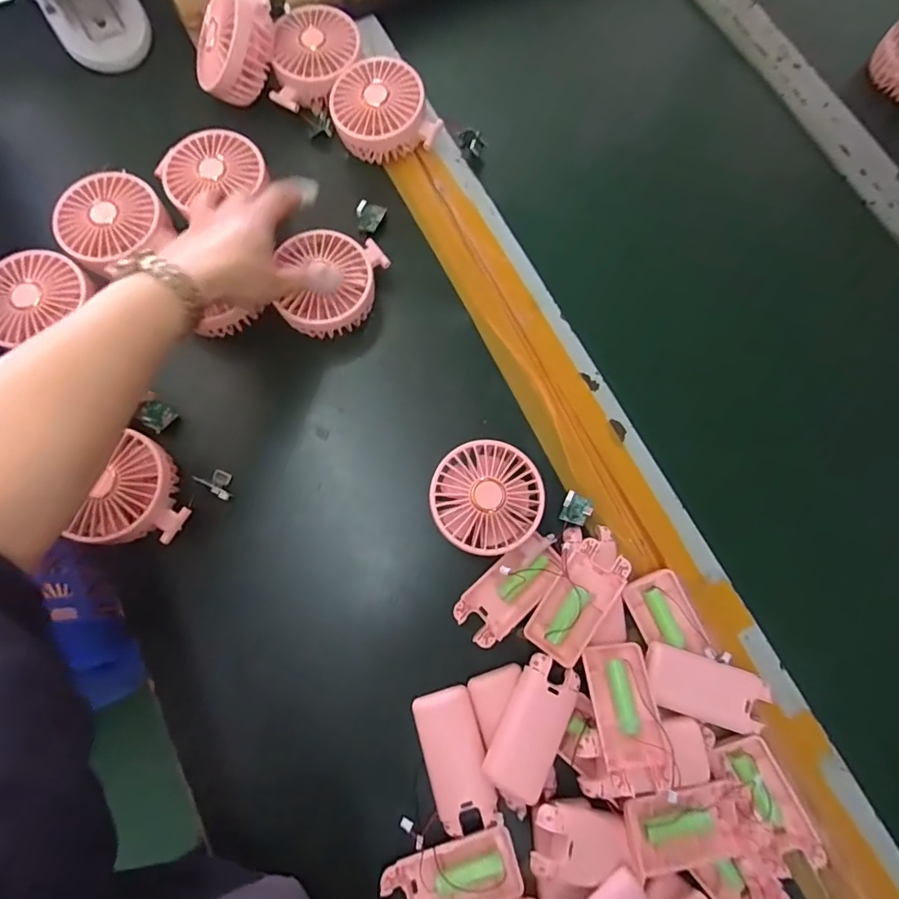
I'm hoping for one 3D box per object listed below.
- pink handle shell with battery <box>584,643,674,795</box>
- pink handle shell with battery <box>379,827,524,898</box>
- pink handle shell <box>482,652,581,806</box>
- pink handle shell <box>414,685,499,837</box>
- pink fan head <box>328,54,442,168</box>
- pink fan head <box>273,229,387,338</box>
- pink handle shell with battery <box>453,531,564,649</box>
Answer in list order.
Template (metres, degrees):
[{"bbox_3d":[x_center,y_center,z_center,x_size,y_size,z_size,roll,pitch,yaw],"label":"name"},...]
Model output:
[{"bbox_3d":[0.129,0.194,0.367,0.044,0.020,0.093,-4,61,-3],"label":"pink handle shell with battery"},{"bbox_3d":[0.002,0.304,0.354,0.094,0.016,0.047,-15,76,-6],"label":"pink handle shell with battery"},{"bbox_3d":[0.062,0.203,0.369,0.043,0.018,0.092,27,76,5],"label":"pink handle shell"},{"bbox_3d":[0.004,0.230,0.373,0.044,0.013,0.090,-15,76,-6],"label":"pink handle shell"},{"bbox_3d":[-0.064,-0.329,0.487,0.096,0.049,0.083,-6,76,-3],"label":"pink fan head"},{"bbox_3d":[-0.106,-0.146,0.437,0.082,0.033,0.094,15,75,2],"label":"pink fan head"},{"bbox_3d":[0.051,0.113,0.402,0.097,0.025,0.048,-42,81,-11],"label":"pink handle shell with battery"}]

